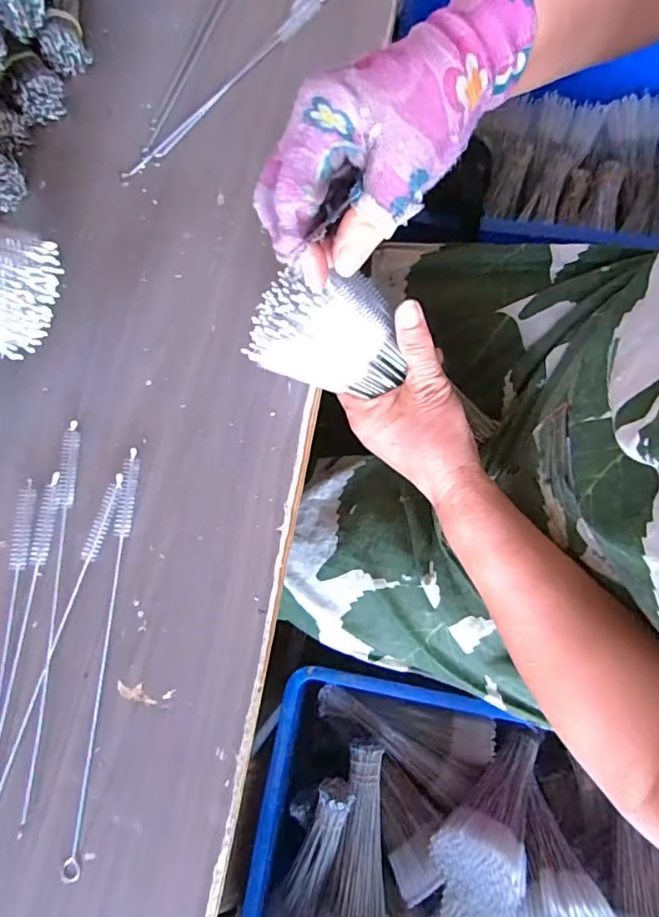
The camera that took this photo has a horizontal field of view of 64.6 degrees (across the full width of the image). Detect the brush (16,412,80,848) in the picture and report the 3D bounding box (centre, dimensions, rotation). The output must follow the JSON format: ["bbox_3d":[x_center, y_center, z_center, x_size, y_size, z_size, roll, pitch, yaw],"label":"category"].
[{"bbox_3d":[-0.168,0.088,0.312,0.012,0.007,0.232,-2,74,3],"label":"brush"}]

